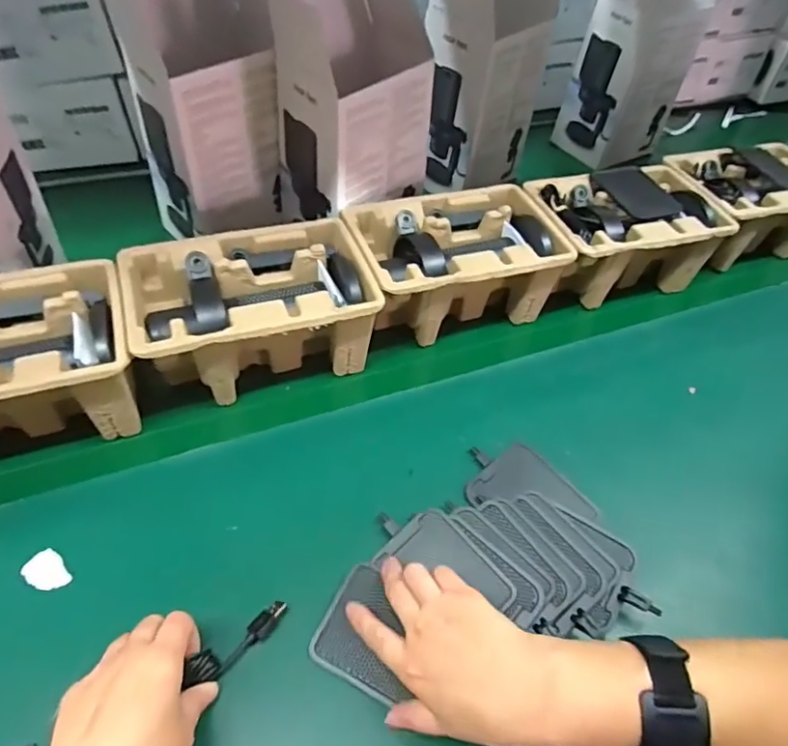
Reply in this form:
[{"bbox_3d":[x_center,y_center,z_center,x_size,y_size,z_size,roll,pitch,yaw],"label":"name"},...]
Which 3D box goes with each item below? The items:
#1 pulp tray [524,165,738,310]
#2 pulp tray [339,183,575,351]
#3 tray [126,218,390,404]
[{"bbox_3d":[0.279,-0.168,0.707,0.231,0.117,0.147,-13,52,-17],"label":"pulp tray"},{"bbox_3d":[0.067,-0.121,0.640,0.222,0.102,0.148,-15,52,-18],"label":"pulp tray"},{"bbox_3d":[-0.138,-0.062,0.560,0.227,0.096,0.148,-13,52,-17],"label":"tray"}]

